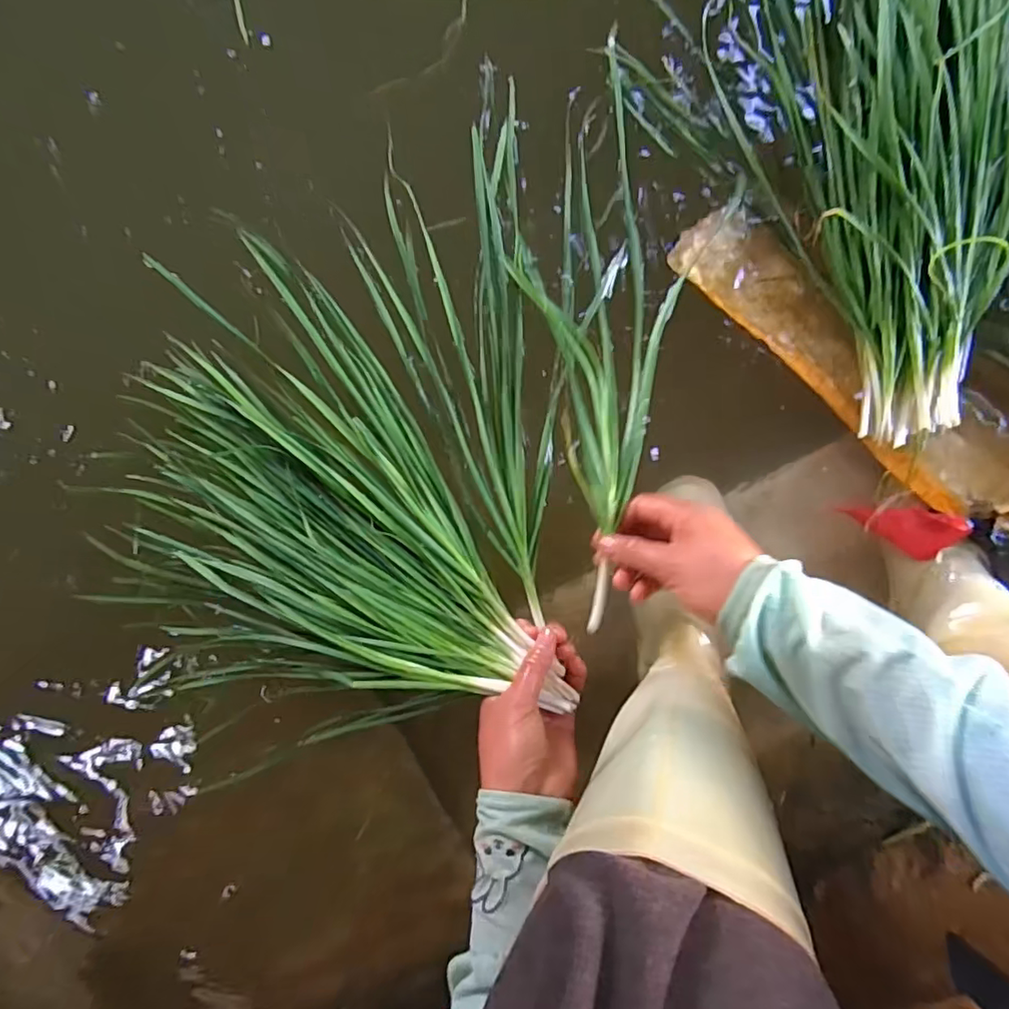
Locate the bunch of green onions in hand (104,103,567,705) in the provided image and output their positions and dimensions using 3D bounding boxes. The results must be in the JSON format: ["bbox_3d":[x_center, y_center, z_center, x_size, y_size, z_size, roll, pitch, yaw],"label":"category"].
[{"bbox_3d":[-0.158,-0.054,0.458,0.366,0.062,0.400,-3,96,7],"label":"bunch of green onions in hand"}]

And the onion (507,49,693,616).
[{"bbox_3d":[0.072,-0.111,0.425,0.107,0.048,0.378,0,85,7],"label":"onion"}]

